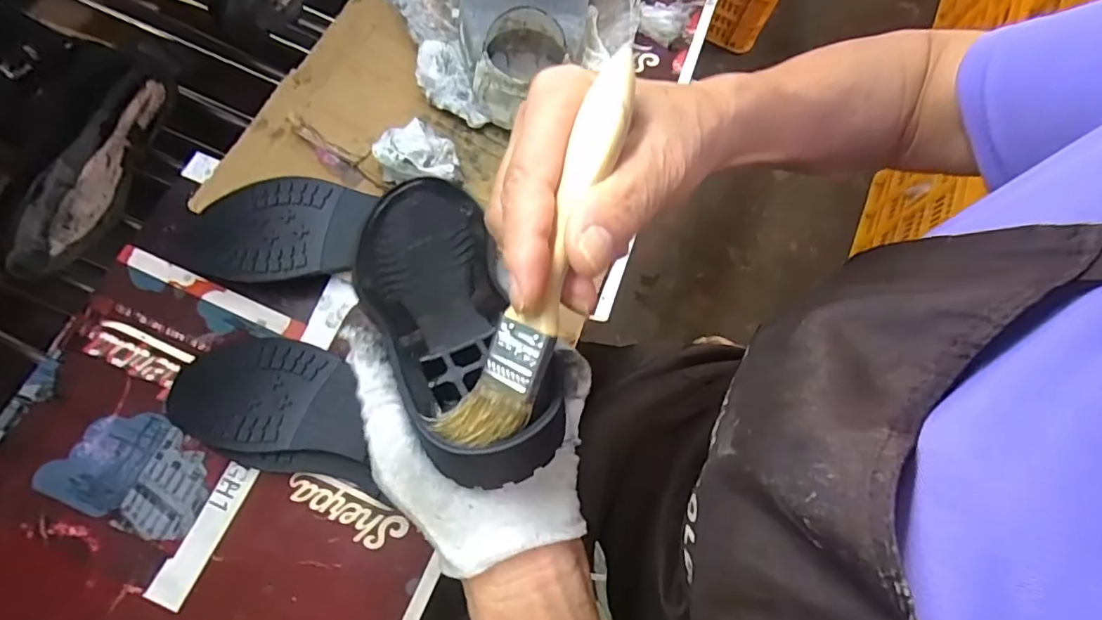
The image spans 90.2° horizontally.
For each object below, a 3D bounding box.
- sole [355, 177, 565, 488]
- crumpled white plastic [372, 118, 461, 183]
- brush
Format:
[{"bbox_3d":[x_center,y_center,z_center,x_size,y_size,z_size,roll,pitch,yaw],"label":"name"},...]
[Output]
[{"bbox_3d":[-0.055,-0.005,0.274,0.070,0.032,0.216,-22,41,-7],"label":"sole"},{"bbox_3d":[-0.104,-0.121,0.431,0.058,0.041,0.053,0,74,-1],"label":"crumpled white plastic"},{"bbox_3d":[-0.004,-0.016,0.187,0.027,0.009,0.135,20,94,4],"label":"brush"}]

